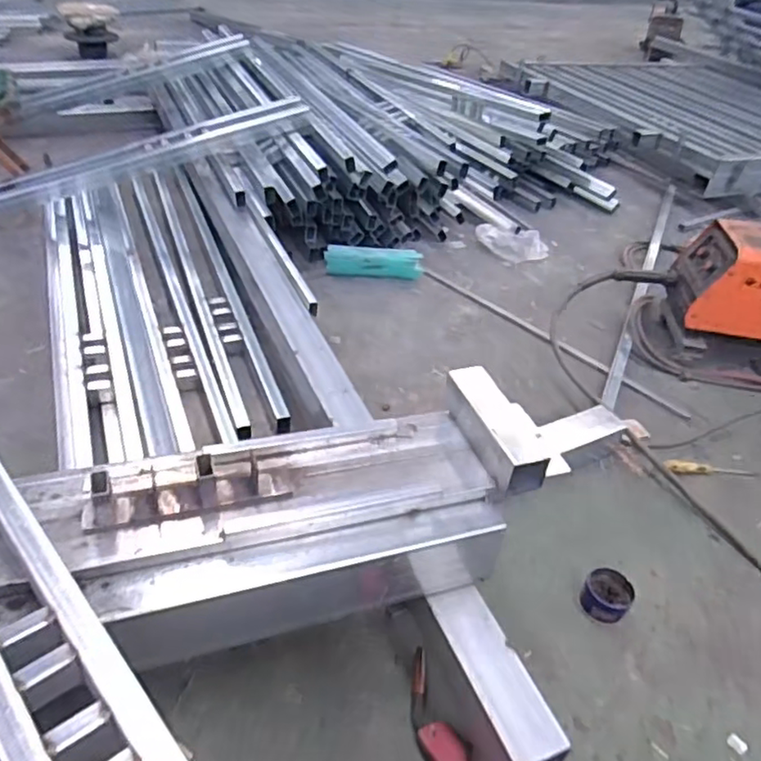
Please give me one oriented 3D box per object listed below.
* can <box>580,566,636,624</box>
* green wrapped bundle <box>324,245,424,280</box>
[{"bbox_3d":[0.377,0.357,1.071,0.077,0.044,0.083,4,42,-4],"label":"can"},{"bbox_3d":[-0.015,-0.327,1.784,0.274,0.087,0.058,2,42,-6],"label":"green wrapped bundle"}]

